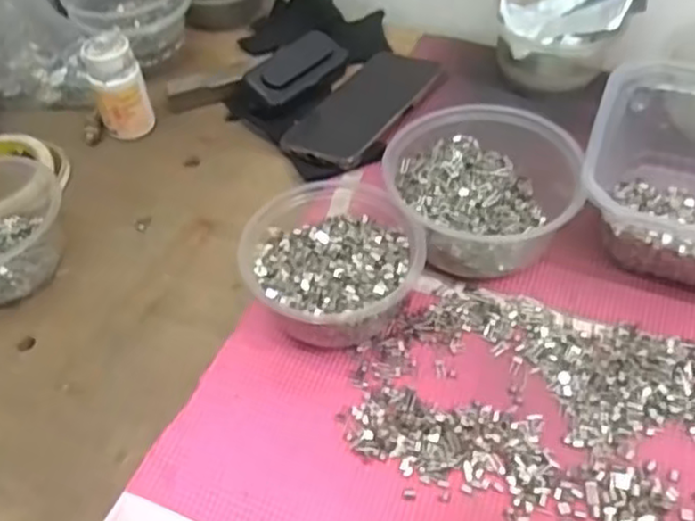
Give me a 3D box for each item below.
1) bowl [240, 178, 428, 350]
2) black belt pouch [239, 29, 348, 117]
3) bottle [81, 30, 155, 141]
[{"bbox_3d":[-0.013,0.002,0.479,0.116,0.062,0.129,-27,52,-17],"label":"bowl"},{"bbox_3d":[-0.050,-0.172,0.656,0.113,0.036,0.046,-39,56,-25],"label":"black belt pouch"},{"bbox_3d":[-0.198,-0.149,0.620,0.044,0.084,0.044,-15,50,-8],"label":"bottle"}]

